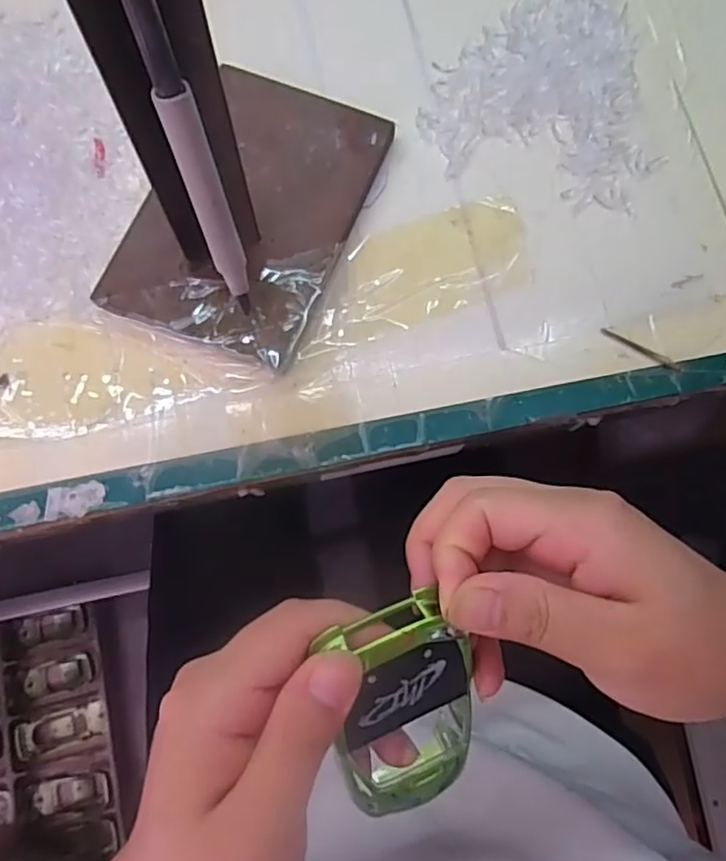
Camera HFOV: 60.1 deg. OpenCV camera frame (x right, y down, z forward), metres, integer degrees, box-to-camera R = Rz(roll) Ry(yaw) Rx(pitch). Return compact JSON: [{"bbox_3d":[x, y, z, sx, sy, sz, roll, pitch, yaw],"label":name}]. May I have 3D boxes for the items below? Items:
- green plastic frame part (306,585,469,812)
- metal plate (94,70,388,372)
[{"bbox_3d":[0.013,0.093,0.207,0.048,0.016,0.079,-21,121,-19],"label":"green plastic frame part"},{"bbox_3d":[-0.055,-0.113,0.317,0.097,0.008,0.150,22,76,3],"label":"metal plate"}]

